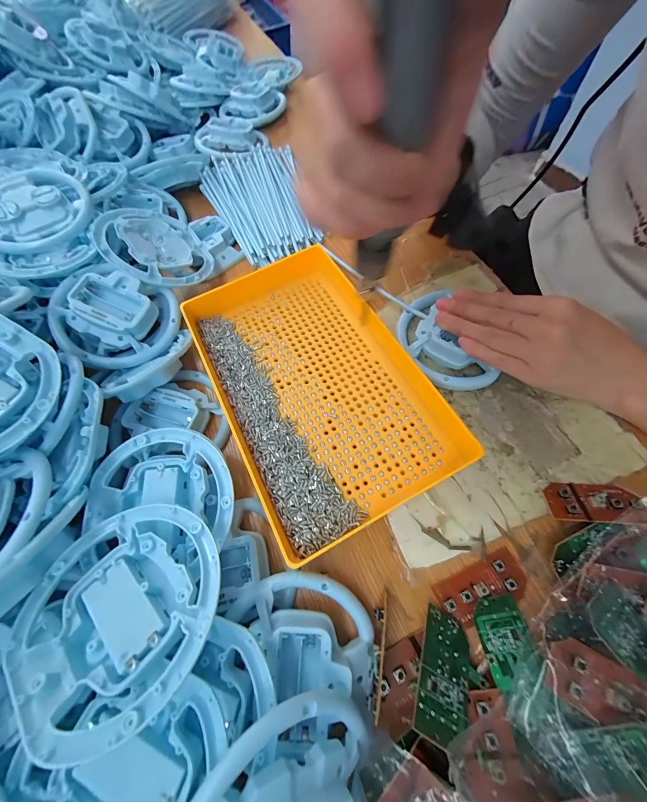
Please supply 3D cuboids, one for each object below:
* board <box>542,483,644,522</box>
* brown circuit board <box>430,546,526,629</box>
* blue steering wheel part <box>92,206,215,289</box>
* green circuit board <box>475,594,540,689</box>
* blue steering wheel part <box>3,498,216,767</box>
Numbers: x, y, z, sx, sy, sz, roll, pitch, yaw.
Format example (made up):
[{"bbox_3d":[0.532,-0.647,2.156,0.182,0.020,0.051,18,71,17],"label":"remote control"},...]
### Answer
[{"bbox_3d":[0.187,0.070,0.213,0.054,0.004,0.029,-4,36,10],"label":"board"},{"bbox_3d":[0.106,0.124,0.203,0.059,0.011,0.027,-24,66,-7],"label":"brown circuit board"},{"bbox_3d":[-0.170,-0.155,0.309,0.098,0.018,0.104,-29,79,-41],"label":"blue steering wheel part"},{"bbox_3d":[0.110,0.143,0.184,0.028,0.006,0.042,-17,48,10],"label":"green circuit board"},{"bbox_3d":[-0.106,0.113,0.165,0.103,0.022,0.103,-16,47,-3],"label":"blue steering wheel part"}]

